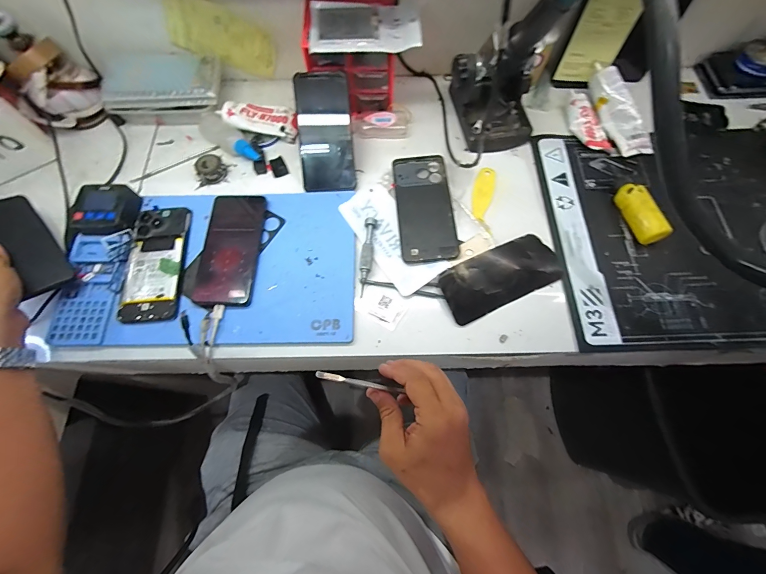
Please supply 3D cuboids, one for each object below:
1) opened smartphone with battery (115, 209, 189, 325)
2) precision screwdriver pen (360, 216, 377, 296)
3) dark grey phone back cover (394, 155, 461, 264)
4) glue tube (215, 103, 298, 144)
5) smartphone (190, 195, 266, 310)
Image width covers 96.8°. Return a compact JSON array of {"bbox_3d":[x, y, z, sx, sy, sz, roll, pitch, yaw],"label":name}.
[{"bbox_3d":[-0.302,-0.035,0.450,0.072,0.014,0.162,-6,69,-2],"label":"opened smartphone with battery"},{"bbox_3d":[-0.021,-0.042,0.450,0.015,0.011,0.108,5,69,2],"label":"precision screwdriver pen"},{"bbox_3d":[0.058,-0.112,0.478,0.075,0.013,0.168,-5,69,-1],"label":"dark grey phone back cover"},{"bbox_3d":[-0.191,-0.265,0.537,0.118,0.023,0.050,14,70,6],"label":"glue tube"},{"bbox_3d":[-0.205,-0.053,0.459,0.076,0.008,0.159,0,69,0],"label":"smartphone"}]

